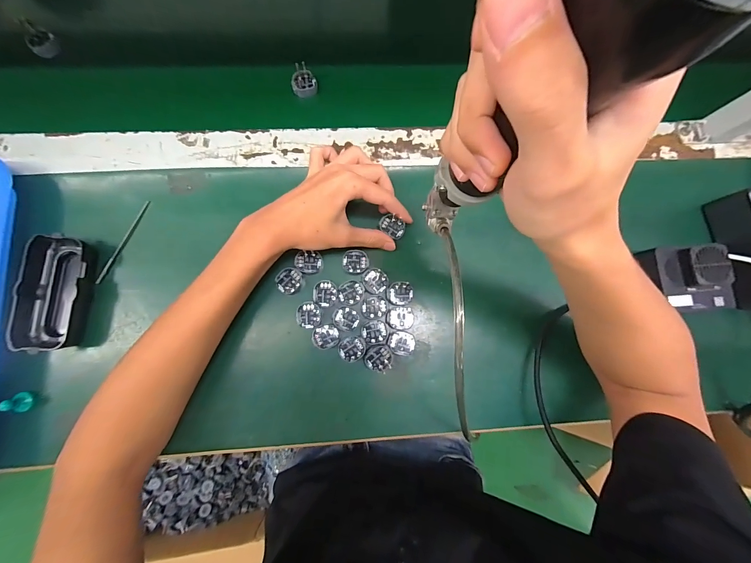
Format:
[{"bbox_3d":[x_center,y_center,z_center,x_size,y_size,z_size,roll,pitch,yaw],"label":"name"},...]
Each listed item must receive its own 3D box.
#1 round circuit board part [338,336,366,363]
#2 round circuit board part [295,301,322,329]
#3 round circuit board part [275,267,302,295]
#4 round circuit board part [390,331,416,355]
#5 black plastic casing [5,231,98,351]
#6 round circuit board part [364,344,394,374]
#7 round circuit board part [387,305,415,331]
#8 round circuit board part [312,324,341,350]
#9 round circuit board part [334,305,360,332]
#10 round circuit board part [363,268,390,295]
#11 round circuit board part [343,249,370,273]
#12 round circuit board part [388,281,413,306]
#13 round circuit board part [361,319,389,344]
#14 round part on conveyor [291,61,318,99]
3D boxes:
[{"bbox_3d":[-0.024,0.069,0.329,0.027,0.004,0.026,0,82,-3],"label":"round circuit board part"},{"bbox_3d":[-0.069,0.034,0.330,0.024,0.004,0.027,3,81,-3],"label":"round circuit board part"},{"bbox_3d":[-0.090,0.000,0.335,0.026,0.005,0.027,0,82,-3],"label":"round circuit board part"},{"bbox_3d":[0.029,0.064,0.335,0.027,0.005,0.023,9,81,-2],"label":"round circuit board part"},{"bbox_3d":[-0.312,0.012,0.314,0.051,0.030,0.107,3,81,-3],"label":"black plastic casing"},{"bbox_3d":[0.004,0.079,0.326,0.028,0.004,0.026,0,82,-3],"label":"round circuit board part"},{"bbox_3d":[0.027,0.039,0.338,0.029,0.005,0.025,8,81,-2],"label":"round circuit board part"},{"bbox_3d":[-0.051,0.056,0.327,0.027,0.004,0.025,0,82,-3],"label":"round circuit board part"},{"bbox_3d":[-0.030,0.038,0.332,0.026,0.004,0.025,7,81,-2],"label":"round circuit board part"},{"bbox_3d":[0.000,0.000,0.337,0.026,0.007,0.026,0,82,-3],"label":"round circuit board part"},{"bbox_3d":[-0.021,-0.022,0.341,0.027,0.004,0.024,5,81,-3],"label":"round circuit board part"},{"bbox_3d":[0.027,0.013,0.340,0.026,0.004,0.024,7,81,-2],"label":"round circuit board part"},{"bbox_3d":[-0.001,0.052,0.331,0.027,0.004,0.024,6,81,-2],"label":"round circuit board part"},{"bbox_3d":[-0.084,-0.236,0.376,0.028,0.023,0.026,0,82,-3],"label":"round part on conveyor"}]

